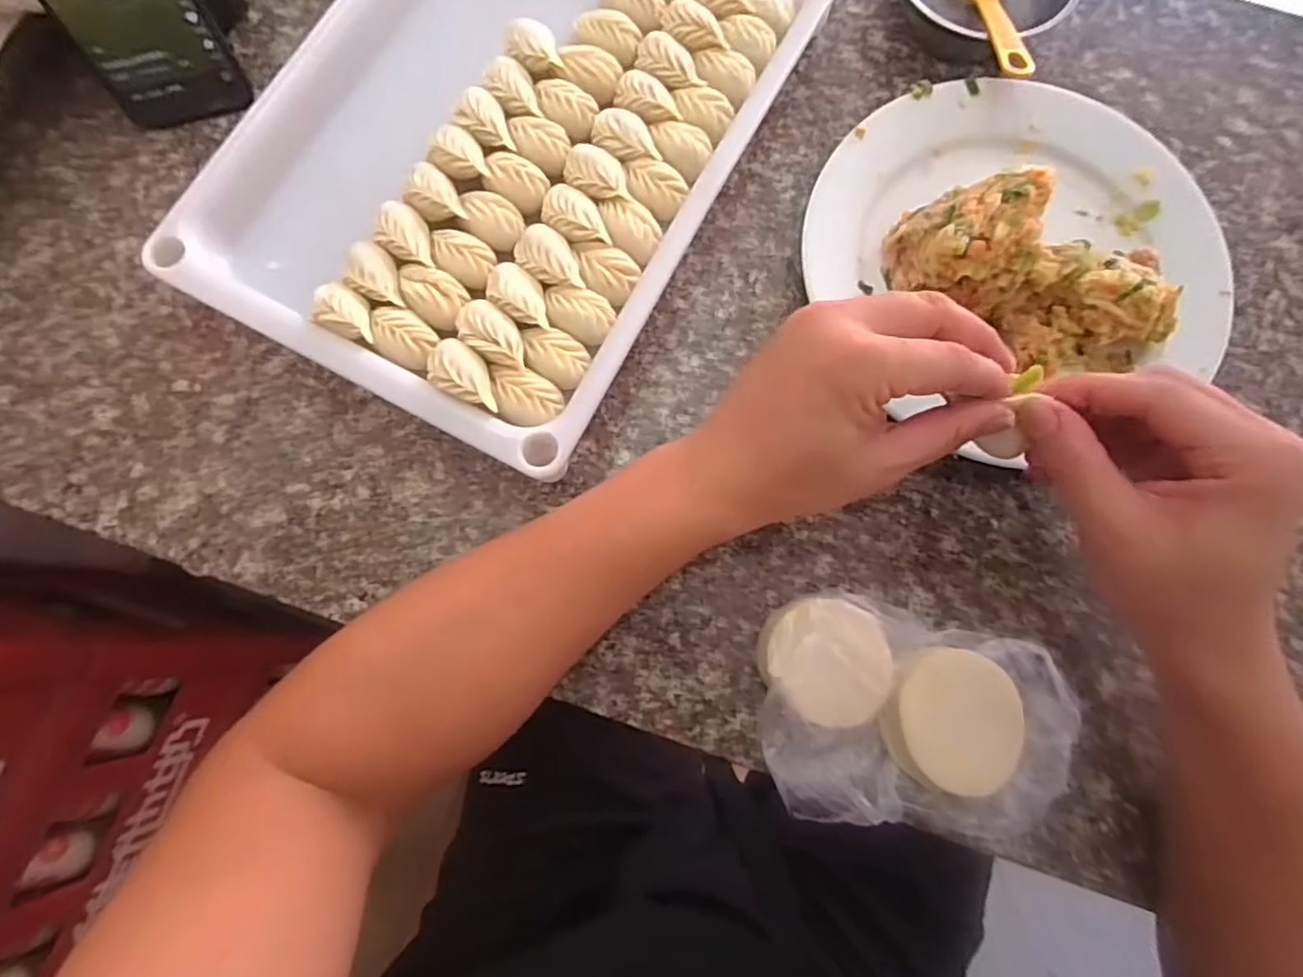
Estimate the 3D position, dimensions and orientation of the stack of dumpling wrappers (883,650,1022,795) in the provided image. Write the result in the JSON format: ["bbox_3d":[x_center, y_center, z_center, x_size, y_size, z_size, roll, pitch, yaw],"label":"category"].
[{"bbox_3d":[0.155,0.119,0.342,0.062,0.029,0.067,14,78,1],"label":"stack of dumpling wrappers"}]

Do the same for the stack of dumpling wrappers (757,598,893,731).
[{"bbox_3d":[0.092,0.089,0.346,0.068,0.037,0.060,34,80,5],"label":"stack of dumpling wrappers"}]

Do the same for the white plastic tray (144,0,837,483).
[{"bbox_3d":[-0.077,-0.218,0.399,0.253,0.056,0.374,28,79,4],"label":"white plastic tray"}]

